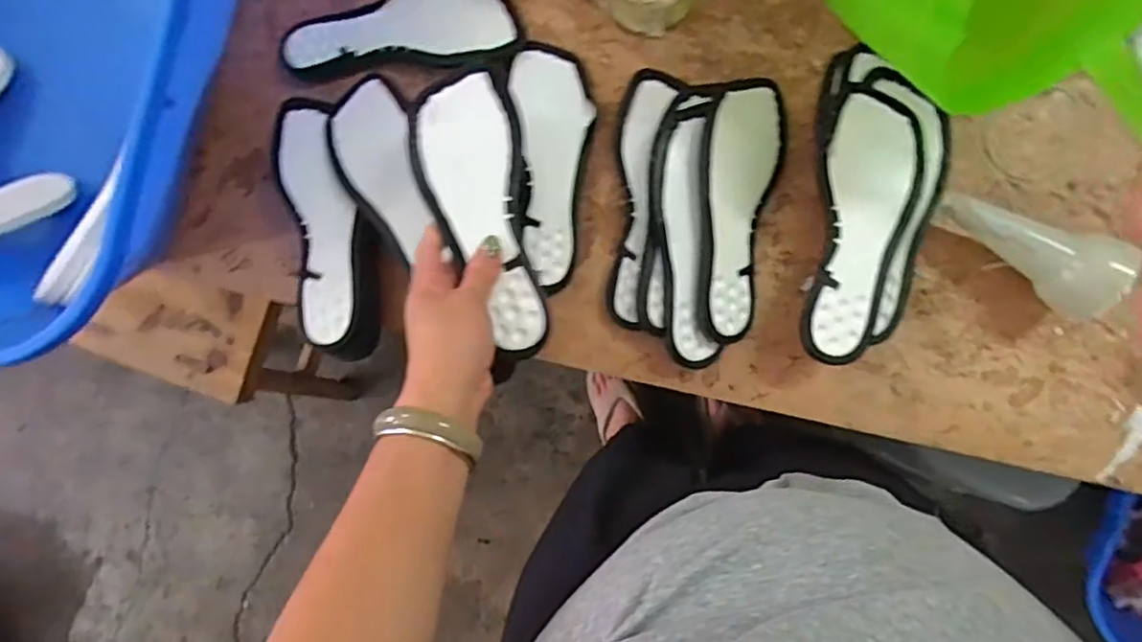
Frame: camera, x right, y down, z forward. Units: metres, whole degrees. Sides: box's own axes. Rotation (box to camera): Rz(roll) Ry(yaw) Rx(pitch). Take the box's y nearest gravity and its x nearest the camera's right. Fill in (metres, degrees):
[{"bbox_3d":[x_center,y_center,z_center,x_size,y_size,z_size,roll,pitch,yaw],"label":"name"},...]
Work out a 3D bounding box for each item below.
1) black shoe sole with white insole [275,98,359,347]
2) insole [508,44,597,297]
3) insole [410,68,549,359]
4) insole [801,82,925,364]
[{"bbox_3d":[-0.226,-0.095,0.608,0.063,0.043,0.227,-11,89,6],"label":"black shoe sole with white insole"},{"bbox_3d":[-0.013,-0.144,0.605,0.071,0.021,0.223,-5,89,7],"label":"insole"},{"bbox_3d":[-0.065,-0.081,0.491,0.074,0.020,0.216,-16,85,6],"label":"insole"},{"bbox_3d":[0.239,-0.083,0.545,0.073,0.018,0.231,12,88,6],"label":"insole"}]

